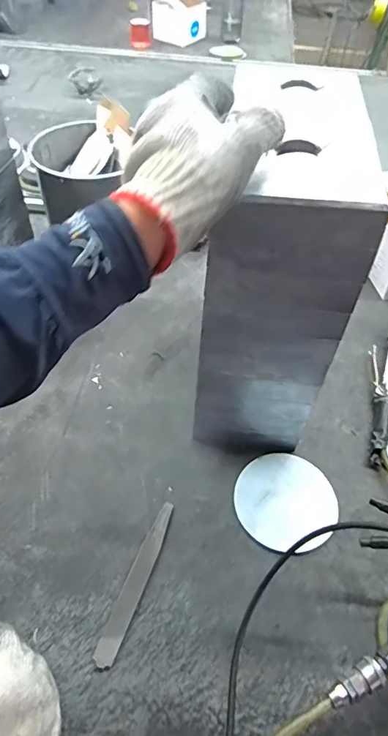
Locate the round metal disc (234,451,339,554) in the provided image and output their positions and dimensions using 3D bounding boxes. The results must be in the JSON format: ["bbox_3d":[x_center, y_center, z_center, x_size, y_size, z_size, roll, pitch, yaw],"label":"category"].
[{"bbox_3d":[0.107,0.153,0.544,0.116,0.011,0.114,2,50,-2],"label":"round metal disc"}]

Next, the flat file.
[{"bbox_3d":[-0.057,0.216,0.481,0.021,0.008,0.163,18,52,11],"label":"flat file"}]

